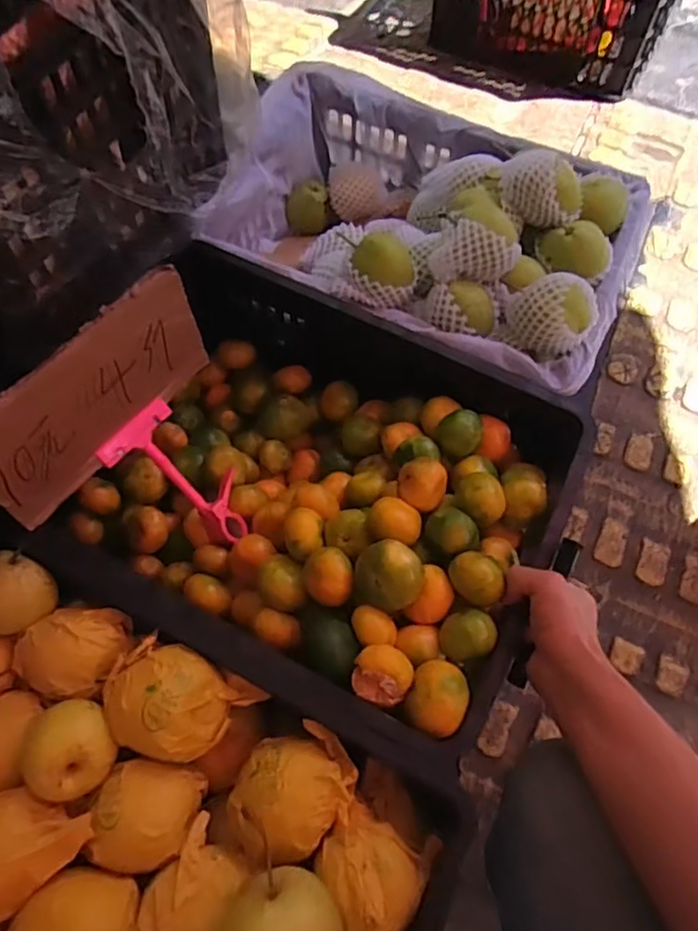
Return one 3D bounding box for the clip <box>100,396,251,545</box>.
[{"bbox_3d":[-0.166,0.016,0.617,0.159,0.033,0.082,48,67,-21],"label":"clip"}]

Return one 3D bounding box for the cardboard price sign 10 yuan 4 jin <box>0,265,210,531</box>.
[{"bbox_3d":[-0.217,-0.063,0.535,0.009,0.128,0.237,26,59,19],"label":"cardboard price sign 10 yuan 4 jin"}]

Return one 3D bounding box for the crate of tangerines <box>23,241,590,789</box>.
[{"bbox_3d":[-0.036,0.025,0.641,0.459,0.161,0.387,25,66,11],"label":"crate of tangerines"}]

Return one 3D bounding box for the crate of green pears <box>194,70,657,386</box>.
[{"bbox_3d":[0.088,-0.286,0.760,0.487,0.191,0.364,21,65,9],"label":"crate of green pears"}]

